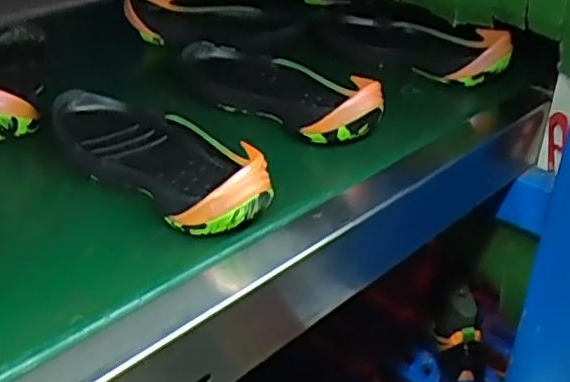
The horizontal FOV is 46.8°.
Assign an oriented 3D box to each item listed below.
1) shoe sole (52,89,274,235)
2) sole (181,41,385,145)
[{"bbox_3d":[-0.096,-0.033,0.558,0.231,0.053,0.108,28,41,34],"label":"shoe sole"},{"bbox_3d":[-0.005,-0.118,0.700,0.107,0.054,0.268,-25,42,-34],"label":"sole"}]

